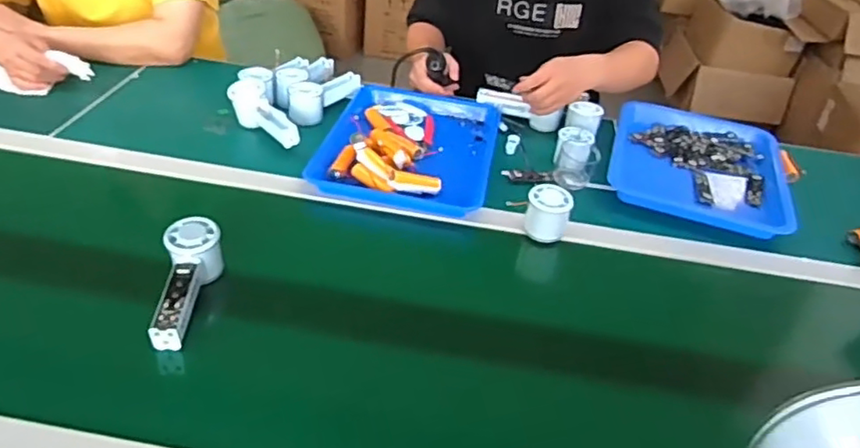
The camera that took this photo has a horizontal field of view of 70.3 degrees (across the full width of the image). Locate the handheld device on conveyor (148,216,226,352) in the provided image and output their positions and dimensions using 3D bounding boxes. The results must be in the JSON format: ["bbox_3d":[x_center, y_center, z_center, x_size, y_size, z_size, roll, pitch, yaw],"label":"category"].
[{"bbox_3d":[-0.264,0.066,0.657,0.055,0.048,0.156,4,49,-4],"label":"handheld device on conveyor"}]

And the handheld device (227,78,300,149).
[{"bbox_3d":[-0.258,-0.164,0.946,0.050,0.063,0.153,-23,45,-34],"label":"handheld device"}]

